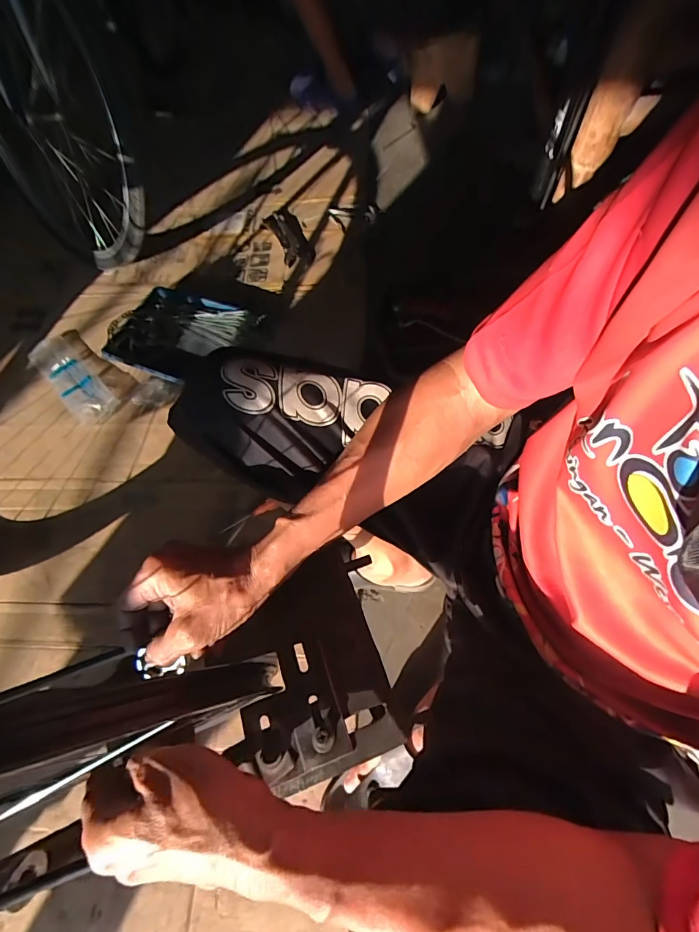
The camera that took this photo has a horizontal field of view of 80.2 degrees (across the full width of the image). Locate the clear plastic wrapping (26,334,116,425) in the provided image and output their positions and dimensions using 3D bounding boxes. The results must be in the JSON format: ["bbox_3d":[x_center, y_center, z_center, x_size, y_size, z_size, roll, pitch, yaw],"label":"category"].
[{"bbox_3d":[-0.652,-0.208,0.964,0.322,0.030,0.092,41,73,20],"label":"clear plastic wrapping"}]

